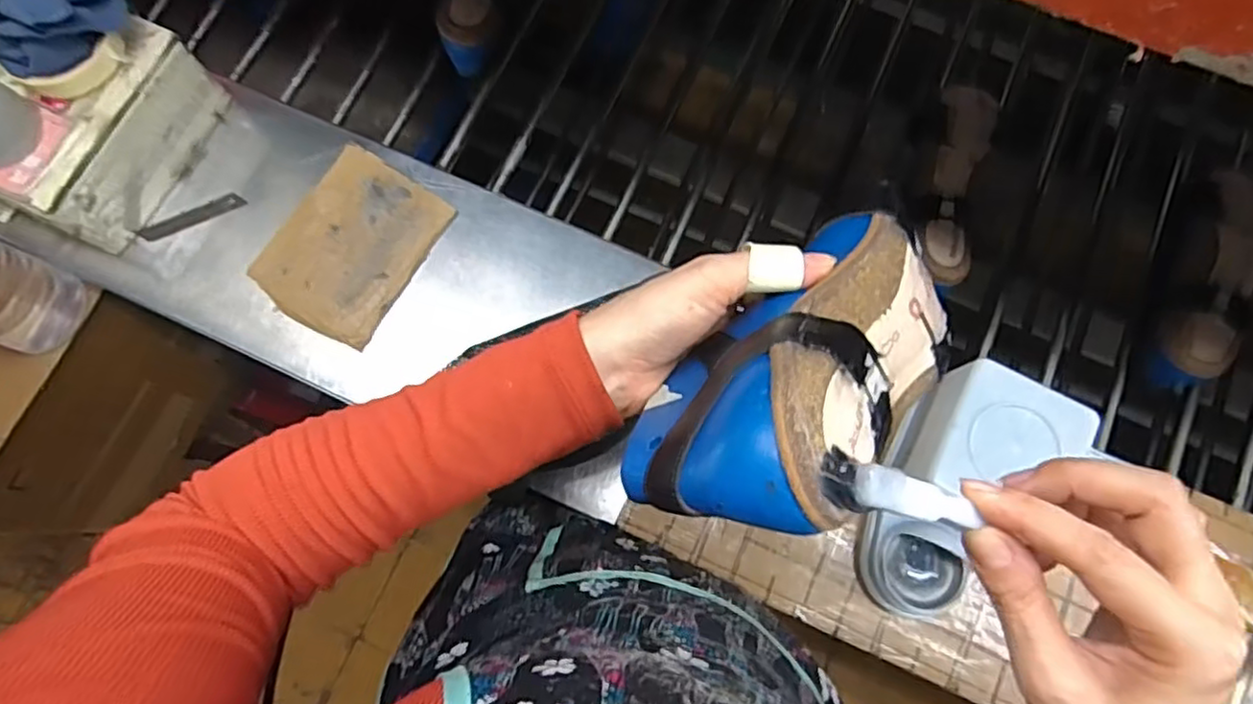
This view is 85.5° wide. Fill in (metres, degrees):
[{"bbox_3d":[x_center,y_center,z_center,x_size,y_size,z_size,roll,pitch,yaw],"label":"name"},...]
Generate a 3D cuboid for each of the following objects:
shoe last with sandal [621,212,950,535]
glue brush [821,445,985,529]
[{"bbox_3d":[0.076,0.007,0.281,0.080,0.073,0.169,44,56,10],"label":"shoe last with sandal"},{"bbox_3d":[0.093,0.047,0.224,0.063,0.017,0.018,18,74,-24],"label":"glue brush"}]

